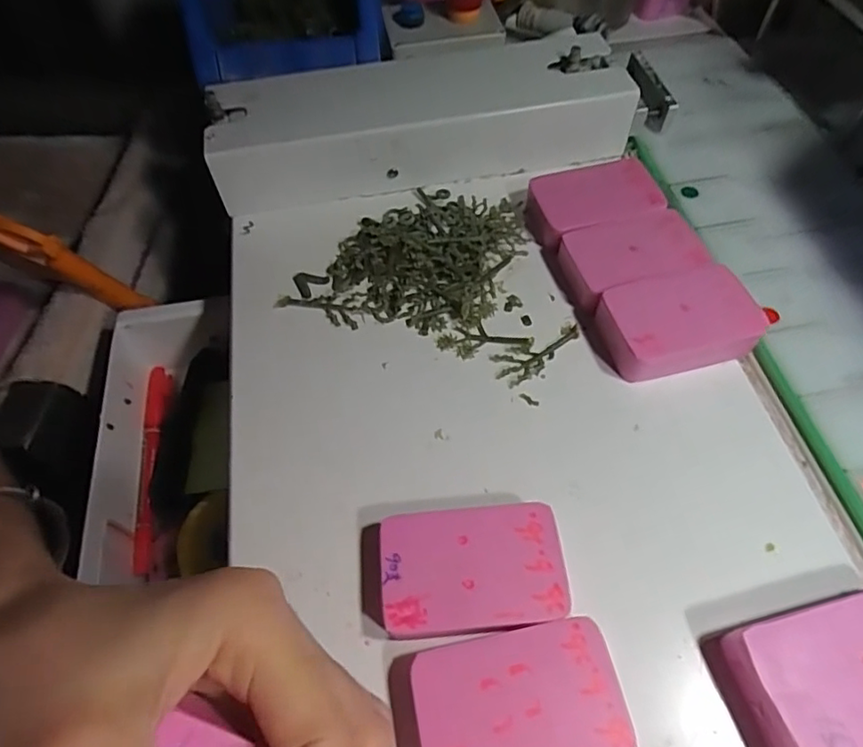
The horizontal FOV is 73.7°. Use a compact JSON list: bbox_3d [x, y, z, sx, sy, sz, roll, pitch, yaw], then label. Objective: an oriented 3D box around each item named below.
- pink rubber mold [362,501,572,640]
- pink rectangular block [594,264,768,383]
[{"bbox_3d":[0.012,0.079,0.231,0.078,0.016,0.046,-5,57,-2],"label":"pink rubber mold"},{"bbox_3d":[0.122,-0.027,0.288,0.075,0.017,0.049,-12,57,-7],"label":"pink rectangular block"}]

